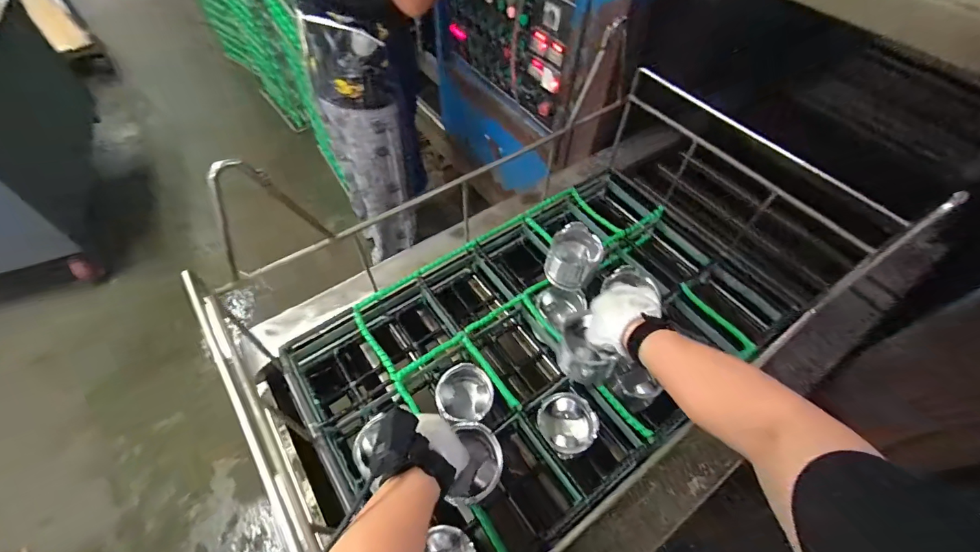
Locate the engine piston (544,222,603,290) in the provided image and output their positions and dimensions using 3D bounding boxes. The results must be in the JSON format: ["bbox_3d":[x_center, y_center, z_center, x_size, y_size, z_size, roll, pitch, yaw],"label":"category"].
[{"bbox_3d":[0.152,-0.034,0.755,0.088,0.083,0.086,2,55,-2],"label":"engine piston"}]

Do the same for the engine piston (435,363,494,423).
[{"bbox_3d":[-0.043,0.197,0.684,0.088,0.058,0.093,-6,56,-8],"label":"engine piston"}]

